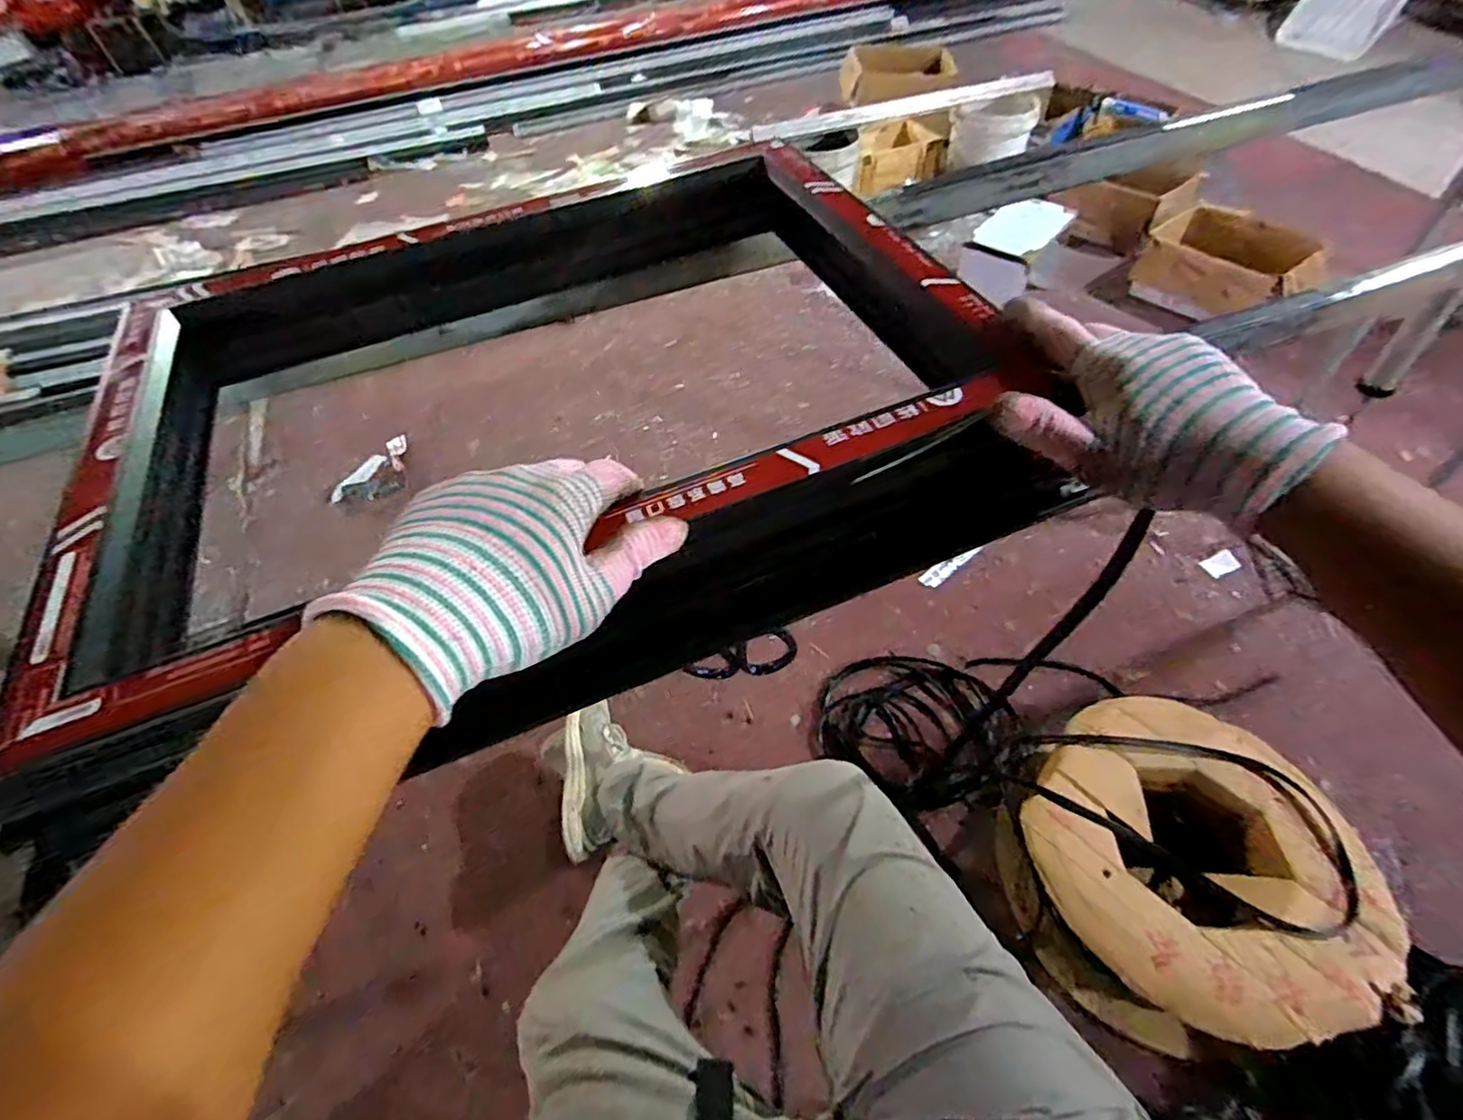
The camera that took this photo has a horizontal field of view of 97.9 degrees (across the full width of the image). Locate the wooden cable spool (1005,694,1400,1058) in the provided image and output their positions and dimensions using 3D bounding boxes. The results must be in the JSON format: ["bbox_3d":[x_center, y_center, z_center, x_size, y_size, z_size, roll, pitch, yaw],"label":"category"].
[{"bbox_3d":[0.664,0.457,0.956,0.427,0.190,0.427,-2,52,3],"label":"wooden cable spool"}]

